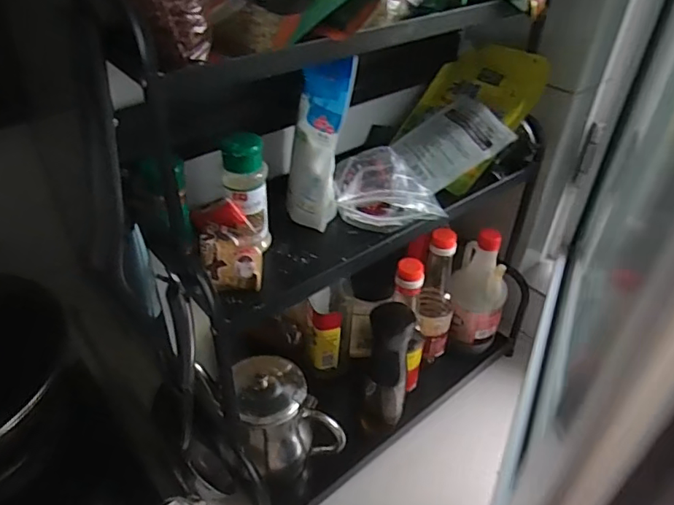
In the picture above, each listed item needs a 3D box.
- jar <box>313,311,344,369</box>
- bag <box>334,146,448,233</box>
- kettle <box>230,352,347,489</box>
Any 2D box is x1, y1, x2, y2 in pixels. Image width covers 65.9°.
[{"bbox_3d":[-0.014,0.126,0.753,0.040,0.108,0.028,1,39,-1],"label":"jar"},{"bbox_3d":[0.058,-0.073,0.595,0.117,0.058,0.094,0,39,-2],"label":"bag"},{"bbox_3d":[-0.068,0.217,0.670,0.124,0.160,0.120,-7,40,-10],"label":"kettle"}]

